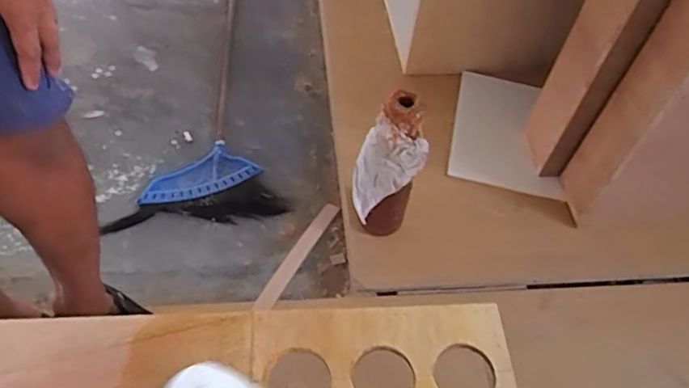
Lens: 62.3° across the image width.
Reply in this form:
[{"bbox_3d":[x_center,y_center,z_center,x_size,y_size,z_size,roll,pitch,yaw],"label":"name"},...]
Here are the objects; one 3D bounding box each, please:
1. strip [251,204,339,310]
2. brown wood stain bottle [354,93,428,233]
[{"bbox_3d":[-0.085,0.111,1.067,0.033,0.013,0.288,21,44,14],"label":"strip"},{"bbox_3d":[0.069,-0.029,0.942,0.110,0.299,0.085,7,54,-1],"label":"brown wood stain bottle"}]

